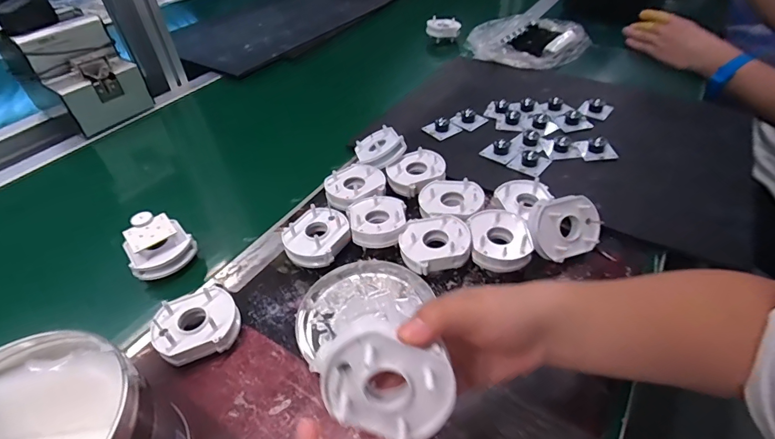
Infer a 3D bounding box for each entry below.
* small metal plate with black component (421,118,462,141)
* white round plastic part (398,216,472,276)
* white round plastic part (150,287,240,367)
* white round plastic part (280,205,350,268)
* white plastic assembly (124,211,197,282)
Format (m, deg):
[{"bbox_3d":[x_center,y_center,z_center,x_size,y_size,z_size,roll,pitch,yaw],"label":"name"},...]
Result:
[{"bbox_3d":[0.082,-0.138,0.611,0.046,0.021,0.044,-26,47,-22],"label":"small metal plate with black component"},{"bbox_3d":[0.048,0.024,0.422,0.070,0.021,0.060,-5,43,-1],"label":"white round plastic part"},{"bbox_3d":[-0.169,0.098,0.374,0.069,0.035,0.059,-21,46,-18],"label":"white round plastic part"},{"bbox_3d":[-0.071,0.020,0.448,0.061,0.033,0.072,26,50,27],"label":"white round plastic part"},{"bbox_3d":[-0.244,0.024,0.445,0.062,0.042,0.056,-25,47,-21],"label":"white plastic assembly"}]

